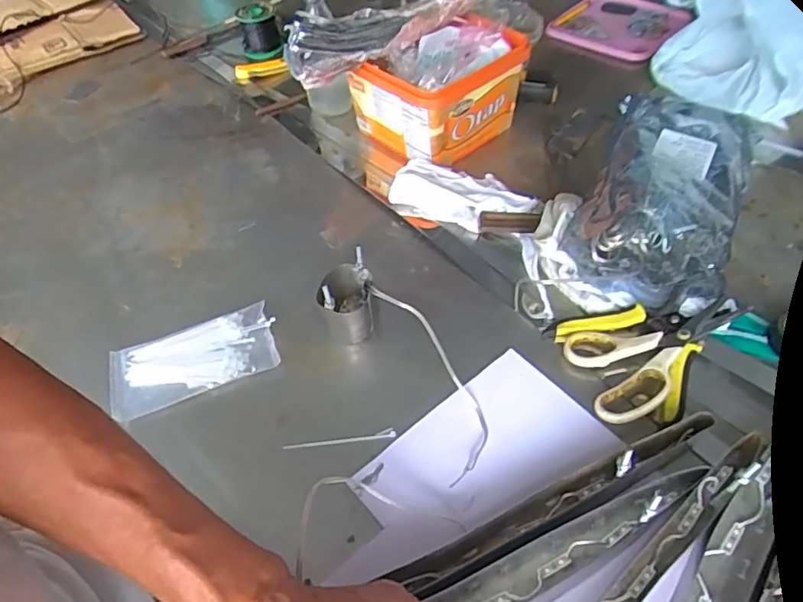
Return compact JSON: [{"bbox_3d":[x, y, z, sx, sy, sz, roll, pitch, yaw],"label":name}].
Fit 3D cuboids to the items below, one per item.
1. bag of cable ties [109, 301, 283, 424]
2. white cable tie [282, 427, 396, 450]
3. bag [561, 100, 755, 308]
[{"bbox_3d":[-0.207,0.056,0.553,0.160,0.015,0.077,-18,50,-9],"label":"bag of cable ties"},{"bbox_3d":[-0.055,0.124,0.495,0.099,0.004,0.009,-9,49,-1],"label":"white cable tie"},{"bbox_3d":[0.286,-0.129,0.606,0.145,0.099,0.295,19,54,21],"label":"bag"}]

